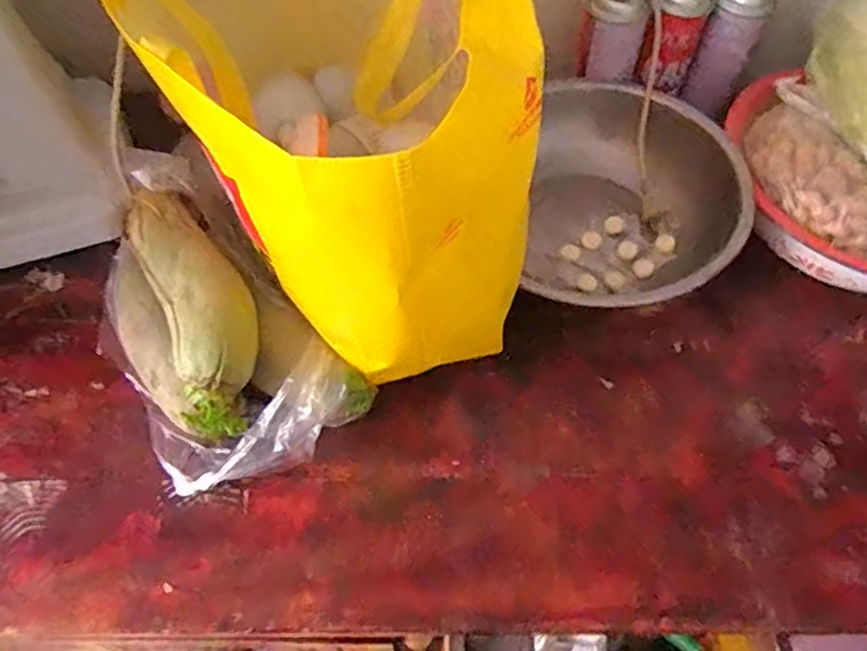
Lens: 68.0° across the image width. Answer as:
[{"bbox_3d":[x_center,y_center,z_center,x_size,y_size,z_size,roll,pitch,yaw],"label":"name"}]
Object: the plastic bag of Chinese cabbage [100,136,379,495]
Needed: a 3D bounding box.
[{"bbox_3d":[-0.207,0.012,0.544,0.278,0.134,0.157,36,62,20],"label":"plastic bag of Chinese cabbage"}]

